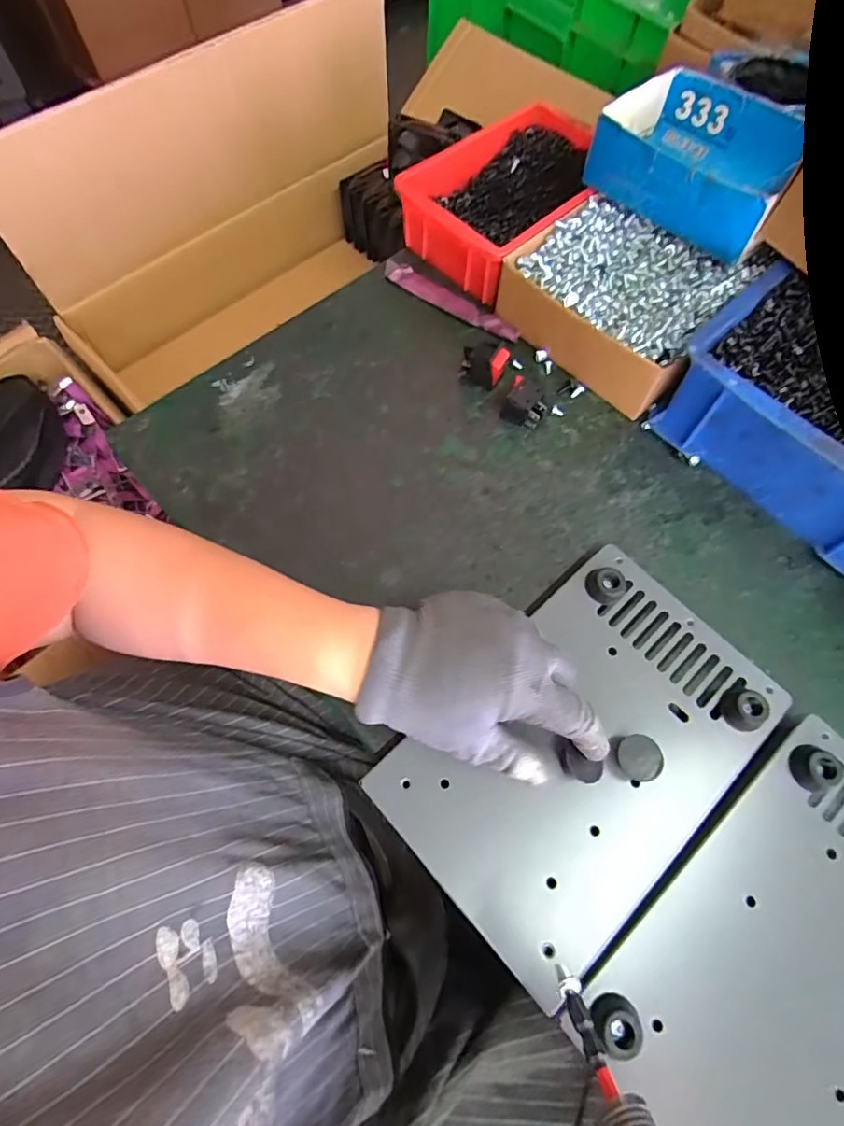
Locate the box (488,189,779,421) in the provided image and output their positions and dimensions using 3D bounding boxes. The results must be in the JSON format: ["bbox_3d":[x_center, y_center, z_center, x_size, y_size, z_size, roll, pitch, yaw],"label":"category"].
[{"bbox_3d":[0.161,-0.218,0.449,0.164,0.073,0.142,39,71,15],"label":"box"}]

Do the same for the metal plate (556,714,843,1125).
[{"bbox_3d":[0.205,0.213,0.277,0.223,0.027,0.140,-41,72,-17],"label":"metal plate"}]

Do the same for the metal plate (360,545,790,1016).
[{"bbox_3d":[0.098,0.105,0.316,0.224,0.028,0.145,-39,71,-20],"label":"metal plate"}]

